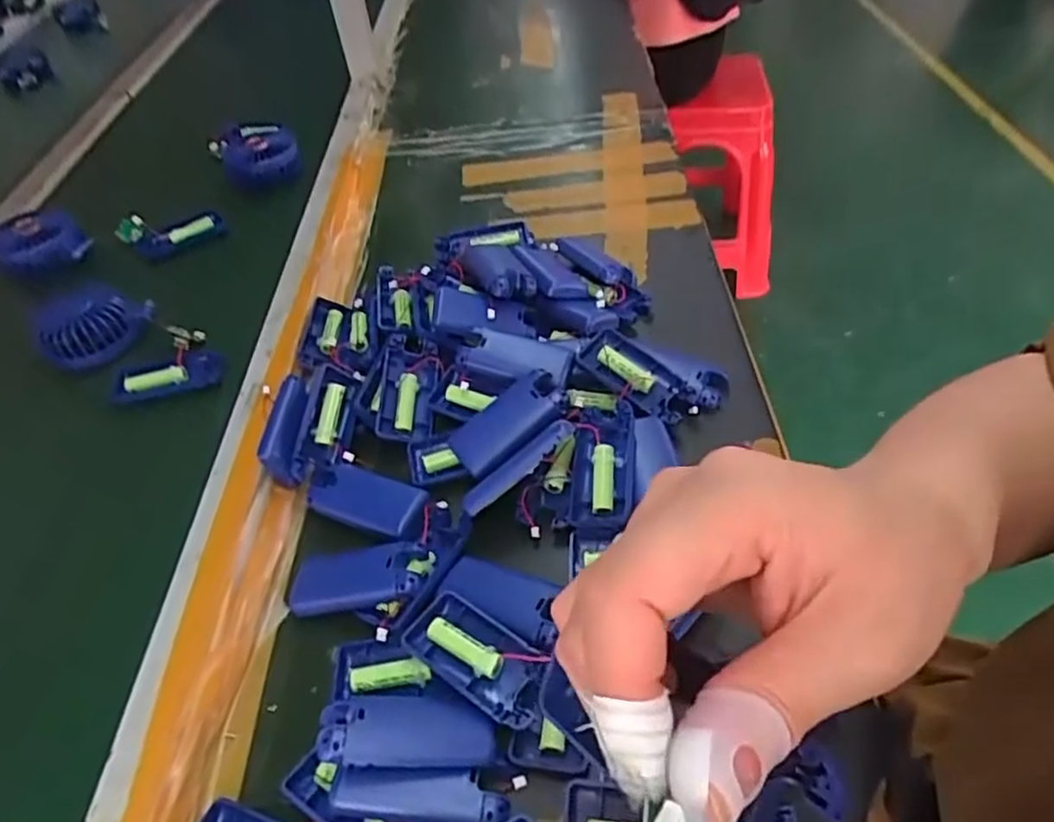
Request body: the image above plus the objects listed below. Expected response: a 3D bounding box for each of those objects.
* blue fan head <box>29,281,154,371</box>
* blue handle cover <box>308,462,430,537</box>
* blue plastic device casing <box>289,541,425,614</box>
[{"bbox_3d":[-0.408,-0.085,0.639,0.065,0.035,0.095,32,59,26],"label":"blue fan head"},{"bbox_3d":[-0.123,0.064,0.517,0.100,0.021,0.043,17,53,17],"label":"blue handle cover"},{"bbox_3d":[-0.119,0.113,0.471,0.102,0.009,0.047,-11,47,21],"label":"blue plastic device casing"}]

